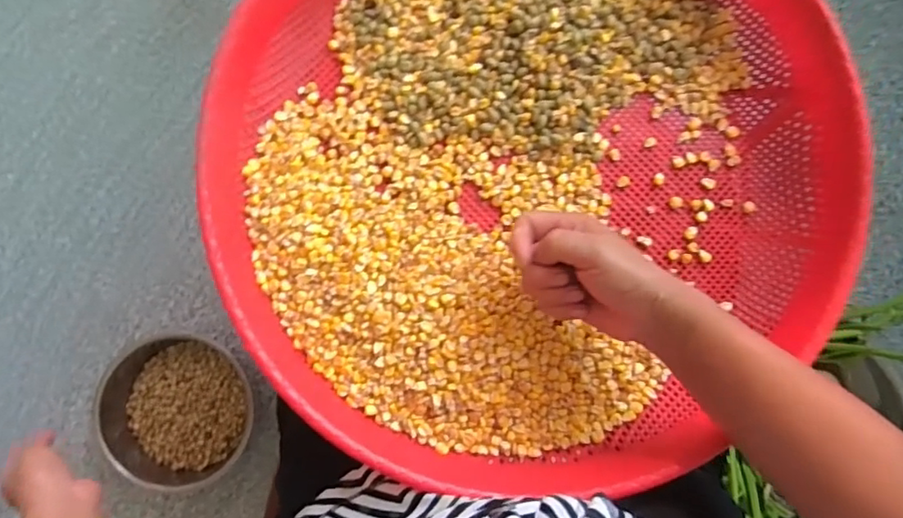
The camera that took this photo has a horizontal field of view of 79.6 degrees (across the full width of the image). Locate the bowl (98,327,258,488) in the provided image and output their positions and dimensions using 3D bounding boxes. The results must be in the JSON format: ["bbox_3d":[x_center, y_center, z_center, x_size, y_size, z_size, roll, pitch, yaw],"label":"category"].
[{"bbox_3d":[-0.402,0.230,0.811,0.211,0.059,0.225,0,88,-1],"label":"bowl"}]

